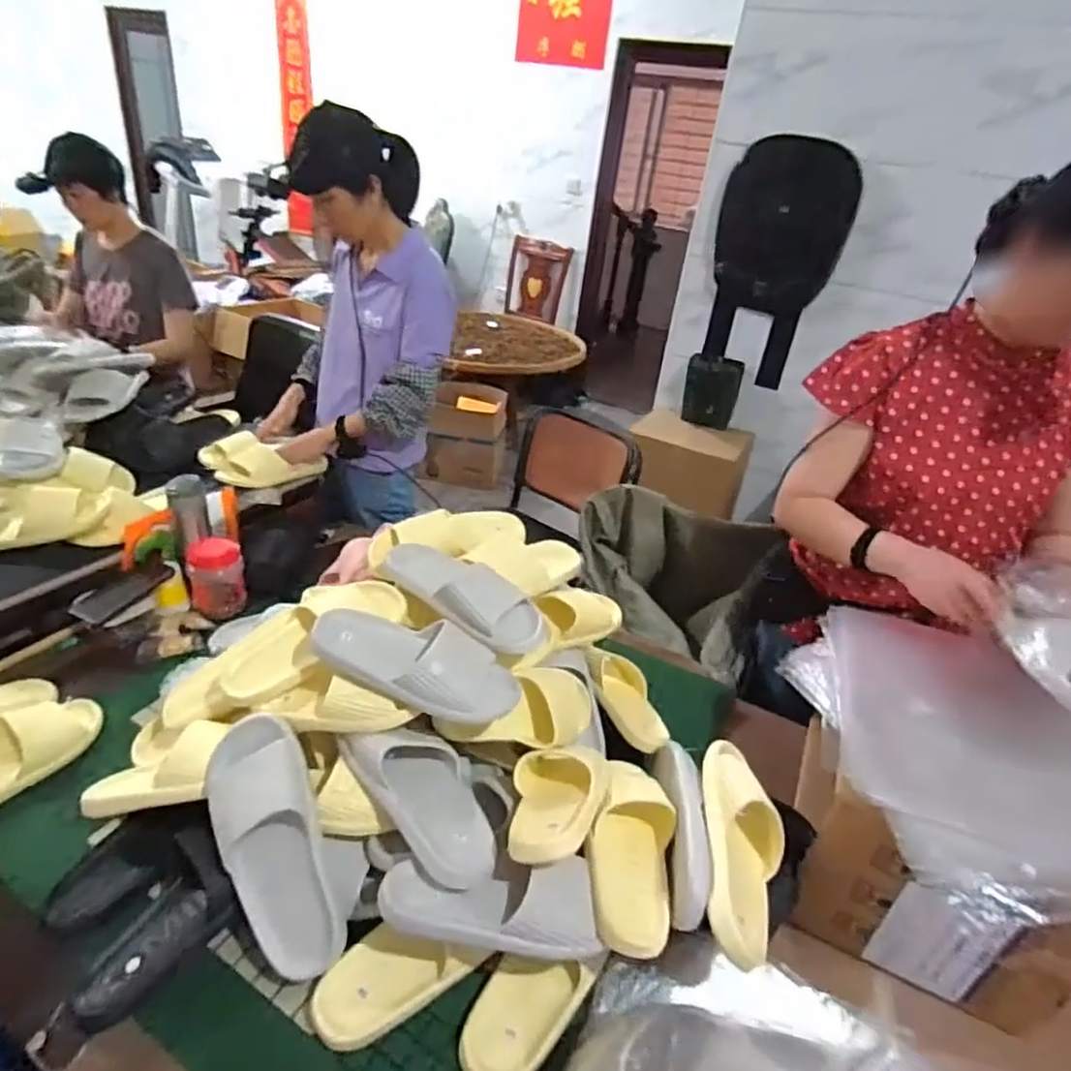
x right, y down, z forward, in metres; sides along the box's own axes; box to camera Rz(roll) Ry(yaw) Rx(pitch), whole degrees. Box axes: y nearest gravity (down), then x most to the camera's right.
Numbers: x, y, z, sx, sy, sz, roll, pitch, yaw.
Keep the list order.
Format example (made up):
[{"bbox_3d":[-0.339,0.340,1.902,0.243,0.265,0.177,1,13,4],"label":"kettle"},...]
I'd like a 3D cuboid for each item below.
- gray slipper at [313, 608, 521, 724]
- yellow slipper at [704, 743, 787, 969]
[{"bbox_3d":[-0.147,0.152,0.812,0.261,0.065,0.111,12,31,7],"label":"gray slipper"},{"bbox_3d":[0.234,0.359,0.773,0.102,0.075,0.258,41,38,-12],"label":"yellow slipper"}]

